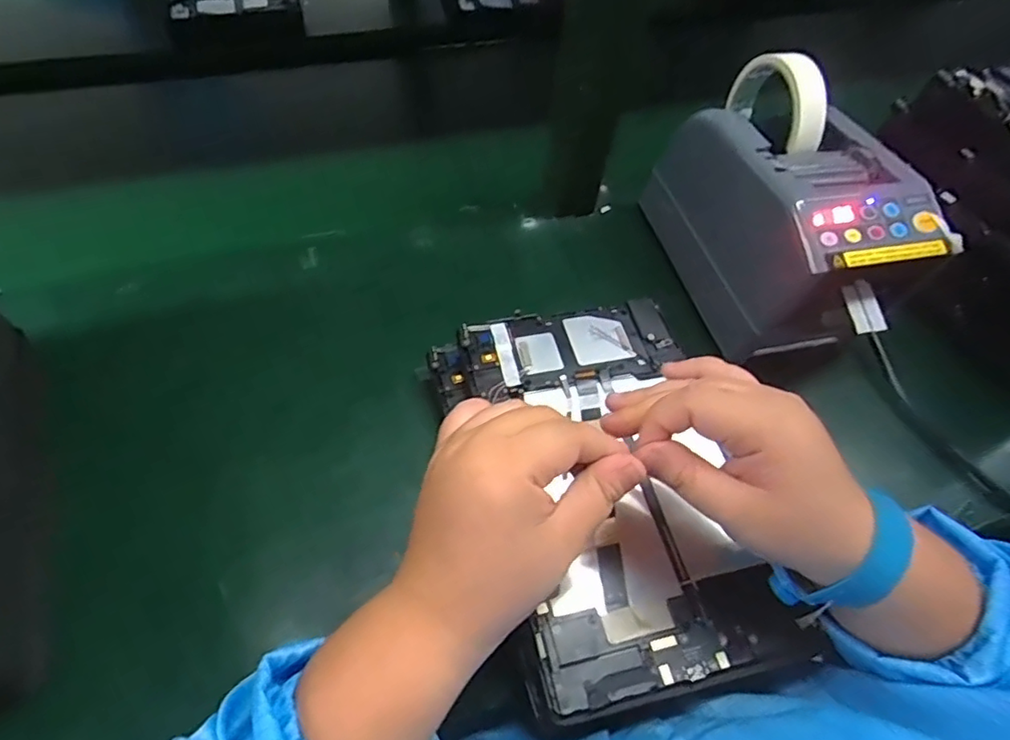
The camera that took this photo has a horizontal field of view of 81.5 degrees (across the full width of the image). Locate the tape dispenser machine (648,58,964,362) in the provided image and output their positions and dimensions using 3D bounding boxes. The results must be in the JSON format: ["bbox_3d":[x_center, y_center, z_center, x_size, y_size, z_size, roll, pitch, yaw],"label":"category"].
[{"bbox_3d":[0.213,-0.117,0.443,0.118,0.136,0.220,-10,57,-11],"label":"tape dispenser machine"}]

